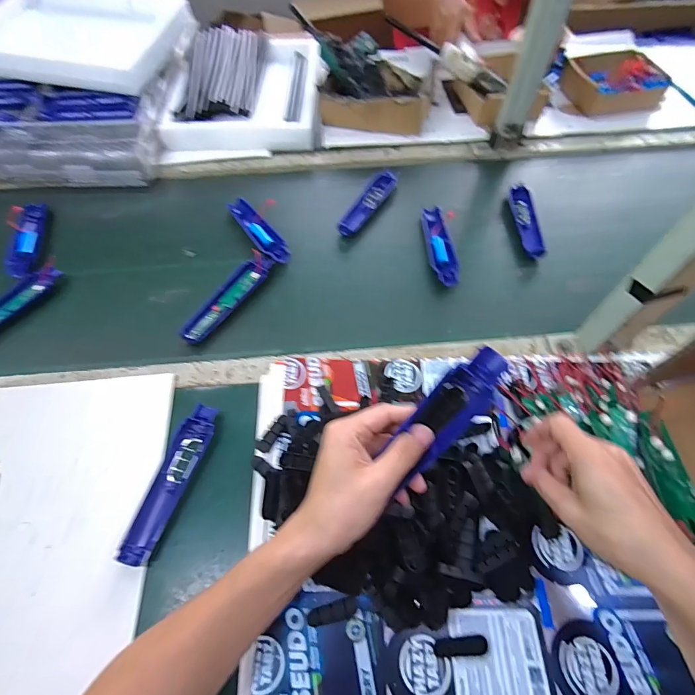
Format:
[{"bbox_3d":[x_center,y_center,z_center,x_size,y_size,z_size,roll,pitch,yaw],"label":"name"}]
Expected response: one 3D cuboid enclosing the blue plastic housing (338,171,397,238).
[{"bbox_3d":[0.035,-0.249,0.675,0.038,0.032,0.165,25,62,14],"label":"blue plastic housing"}]

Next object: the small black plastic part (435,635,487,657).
[{"bbox_3d":[0.102,0.268,0.350,0.045,0.005,0.013,-14,61,9],"label":"small black plastic part"}]

